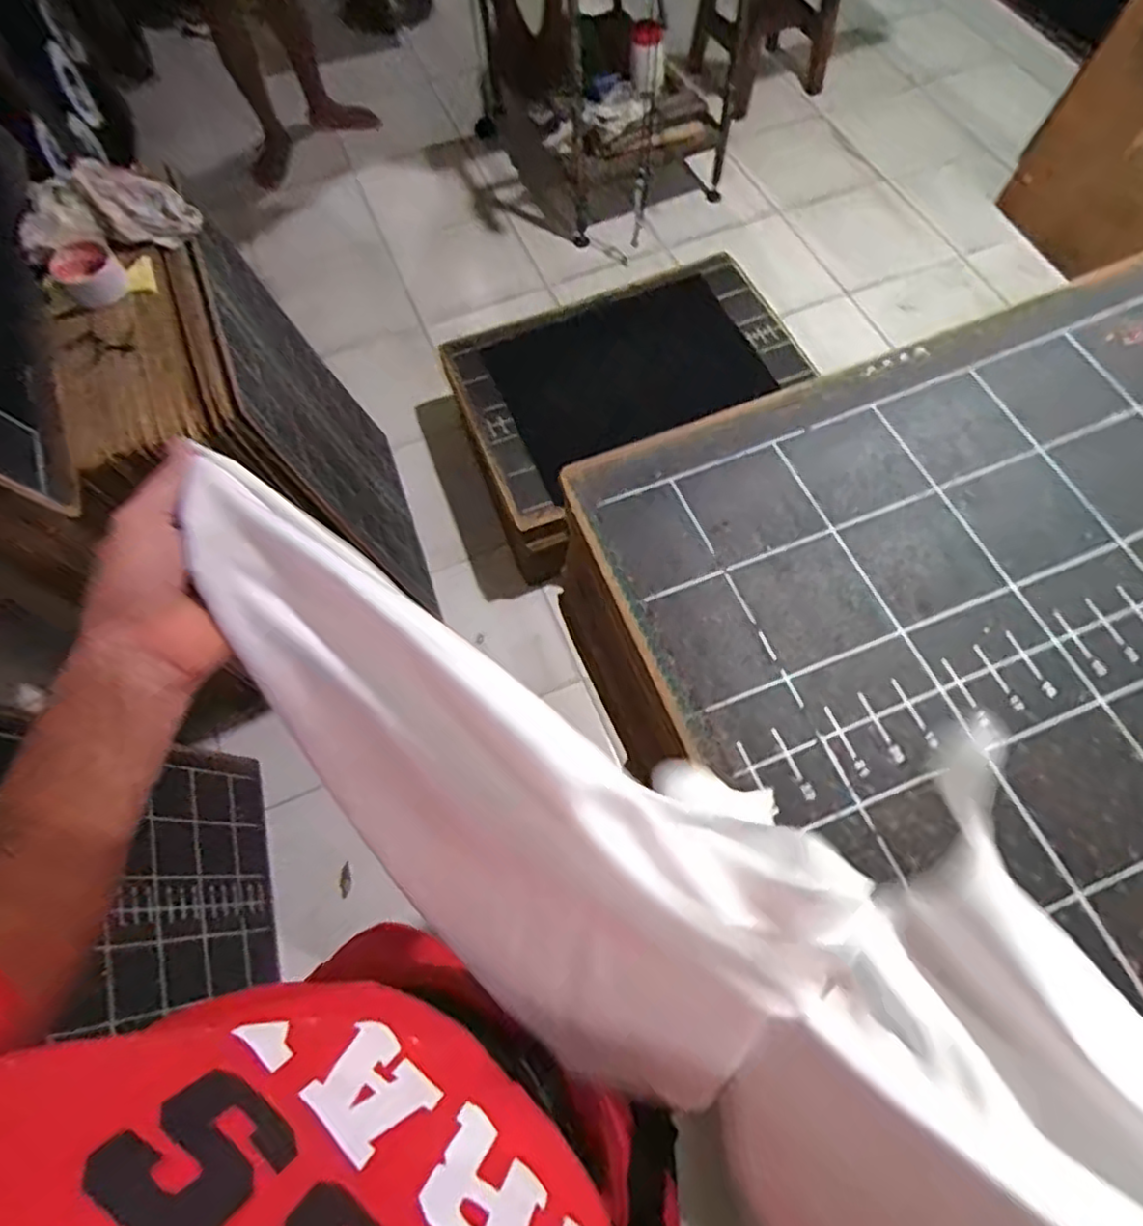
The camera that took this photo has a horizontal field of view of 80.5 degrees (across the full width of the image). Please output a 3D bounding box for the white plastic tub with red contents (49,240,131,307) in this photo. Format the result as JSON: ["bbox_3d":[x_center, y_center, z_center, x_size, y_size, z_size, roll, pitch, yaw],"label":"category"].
[{"bbox_3d":[-0.667,-0.469,0.941,0.082,0.058,0.091,-31,69,-12],"label":"white plastic tub with red contents"}]

